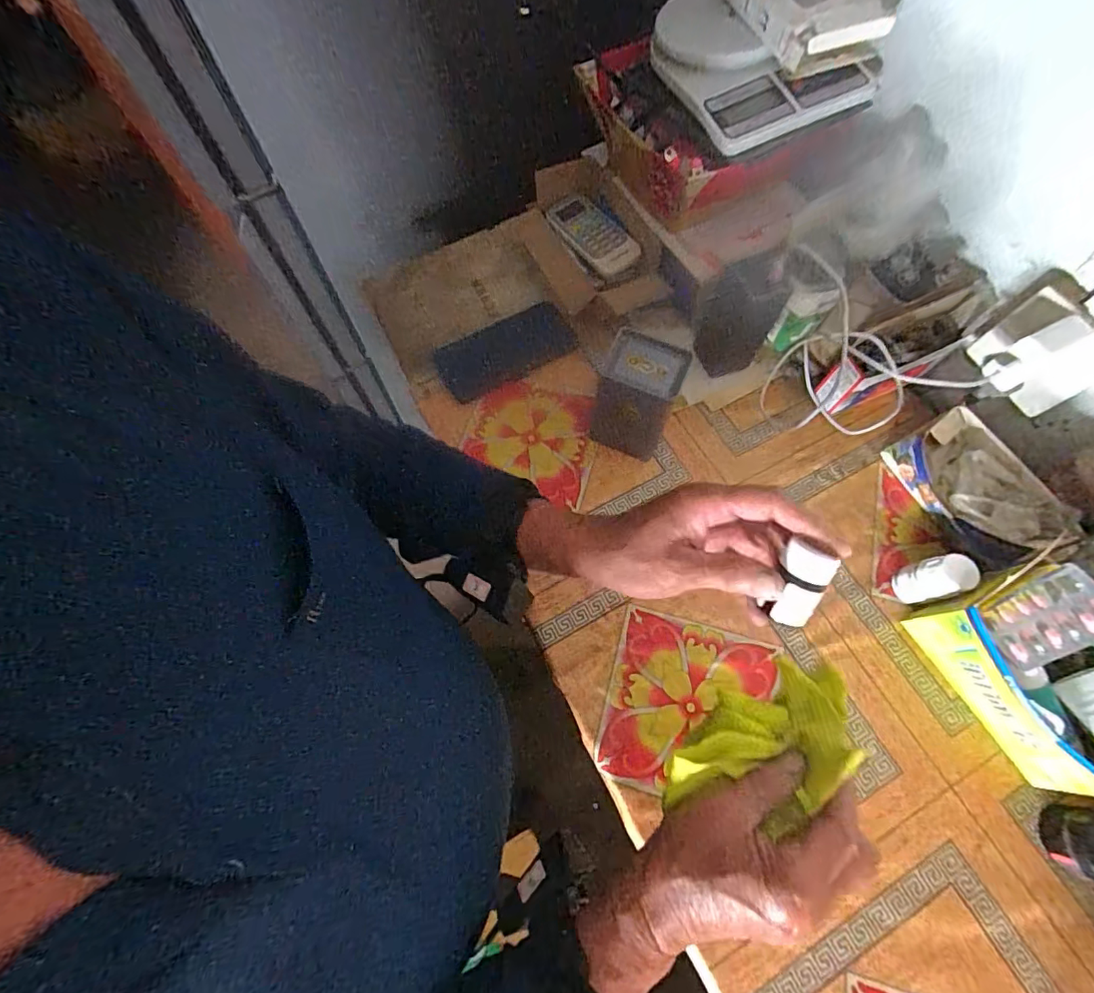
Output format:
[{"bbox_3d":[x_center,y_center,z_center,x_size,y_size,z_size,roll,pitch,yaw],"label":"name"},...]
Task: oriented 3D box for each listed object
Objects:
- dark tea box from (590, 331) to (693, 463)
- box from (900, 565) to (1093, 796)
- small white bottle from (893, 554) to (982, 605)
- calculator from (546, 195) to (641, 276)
[{"bbox_3d":[0.093,-0.106,0.529,0.080,0.123,0.071,24,69,12],"label":"dark tea box"},{"bbox_3d":[0.413,0.150,0.404,0.098,0.127,0.171,-29,70,-9],"label":"box"},{"bbox_3d":[0.365,0.078,0.471,0.038,0.064,0.036,-12,66,-3],"label":"small white bottle"},{"bbox_3d":[0.055,-0.330,0.627,0.053,0.022,0.135,-41,73,2],"label":"calculator"}]

